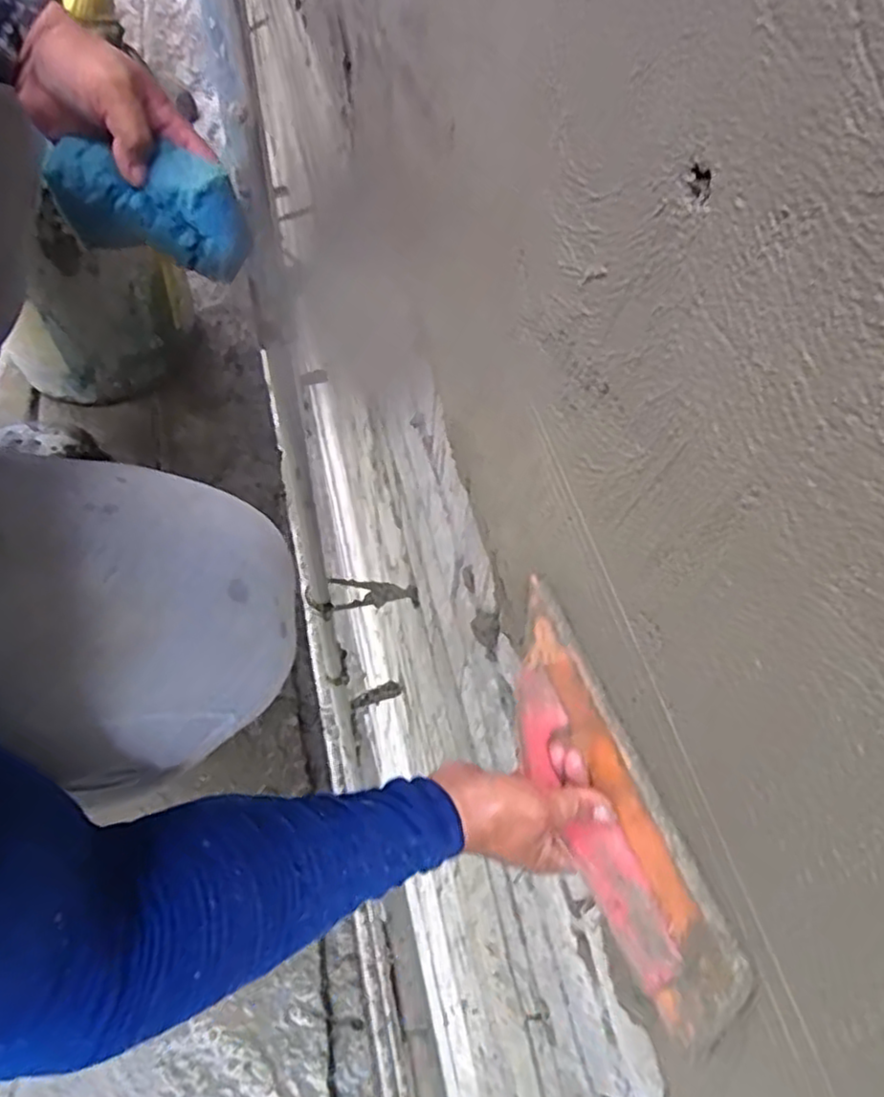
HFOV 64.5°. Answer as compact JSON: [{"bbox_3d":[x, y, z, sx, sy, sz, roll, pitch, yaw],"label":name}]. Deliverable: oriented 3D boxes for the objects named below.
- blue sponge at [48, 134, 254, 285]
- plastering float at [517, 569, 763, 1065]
[{"bbox_3d":[-0.215,-0.250,0.515,0.139,0.070,0.044,15,56,0],"label":"blue sponge"},{"bbox_3d":[0.110,0.192,0.551,0.052,0.149,0.334,-11,42,-10],"label":"plastering float"}]

